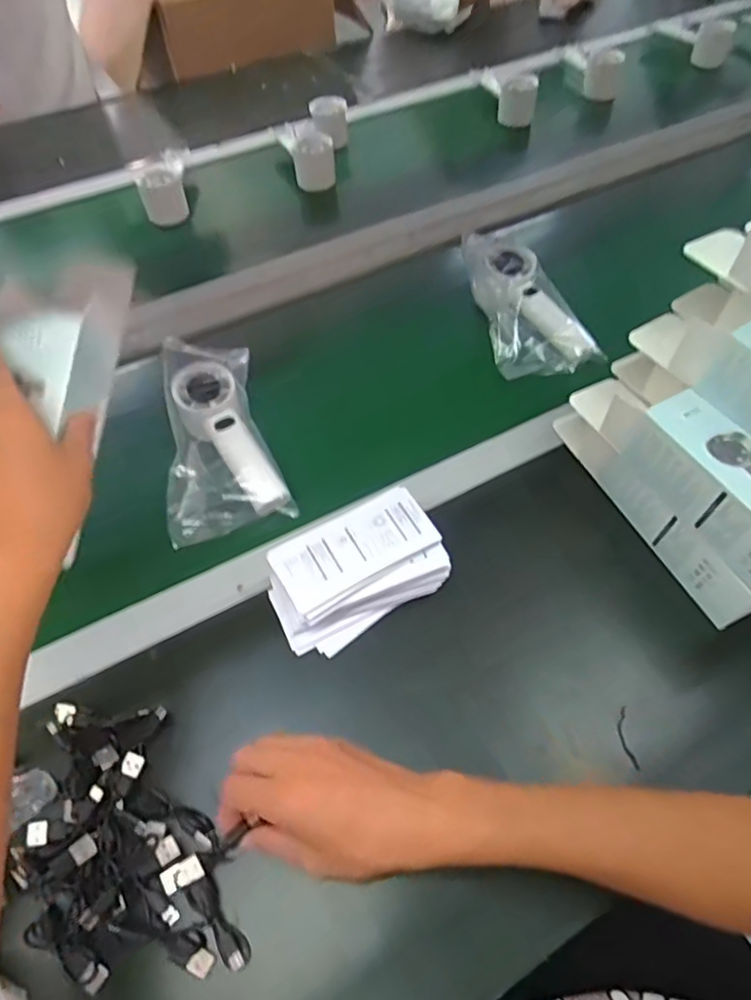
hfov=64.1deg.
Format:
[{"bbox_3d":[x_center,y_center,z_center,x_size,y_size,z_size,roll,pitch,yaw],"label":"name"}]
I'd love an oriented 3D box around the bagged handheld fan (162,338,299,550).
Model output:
[{"bbox_3d":[-0.142,-0.057,0.557,0.112,0.045,0.193,-14,74,-5],"label":"bagged handheld fan"}]

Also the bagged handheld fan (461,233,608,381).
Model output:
[{"bbox_3d":[0.152,-0.214,0.652,0.095,0.033,0.187,-24,76,-11],"label":"bagged handheld fan"}]

